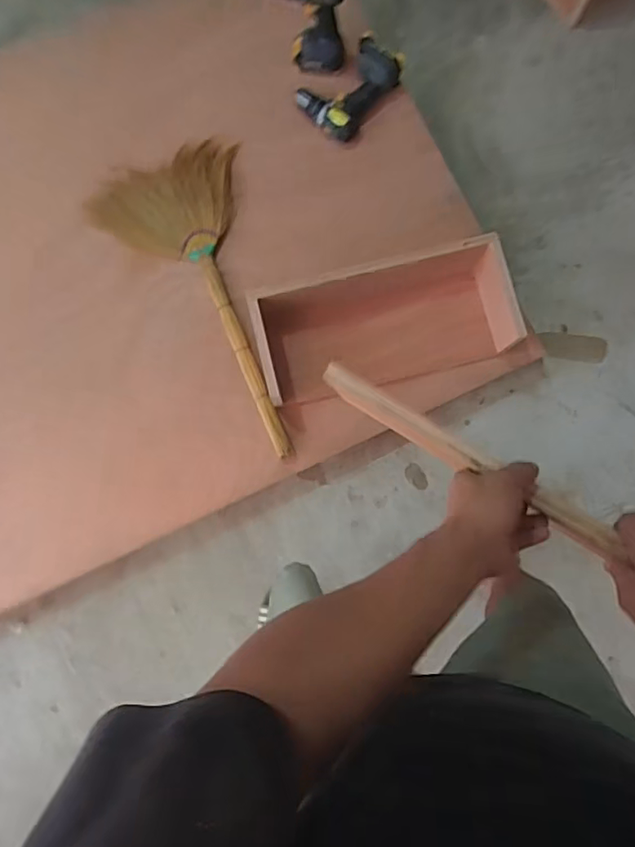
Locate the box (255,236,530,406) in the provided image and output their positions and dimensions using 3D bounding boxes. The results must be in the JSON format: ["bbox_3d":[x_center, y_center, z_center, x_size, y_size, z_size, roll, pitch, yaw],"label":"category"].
[{"bbox_3d":[0.135,-0.209,1.145,0.508,0.182,0.218,-14,82,-1],"label":"box"}]

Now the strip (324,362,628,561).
[{"bbox_3d":[0.195,0.065,0.510,0.465,0.022,0.024,32,84,21],"label":"strip"}]

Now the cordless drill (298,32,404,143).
[{"bbox_3d":[0.069,-0.765,1.234,0.159,0.064,0.218,40,85,5],"label":"cordless drill"}]

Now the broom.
[{"bbox_3d":[-0.265,-0.259,1.222,0.346,0.078,0.728,-18,83,-2],"label":"broom"}]

